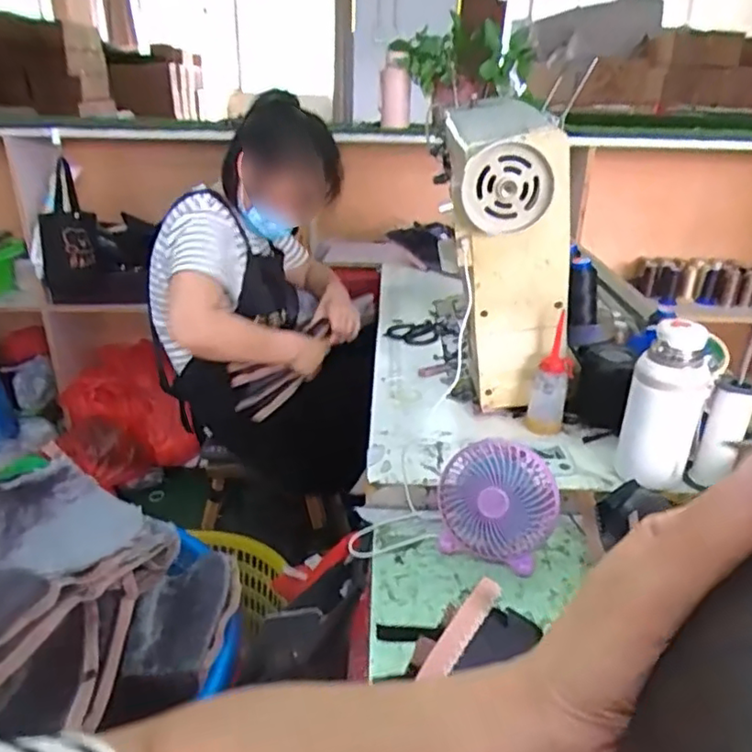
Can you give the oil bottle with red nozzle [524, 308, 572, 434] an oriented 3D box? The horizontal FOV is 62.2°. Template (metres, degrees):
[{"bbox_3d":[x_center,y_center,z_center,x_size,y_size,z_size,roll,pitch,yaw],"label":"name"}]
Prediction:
[{"bbox_3d":[0.261,0.003,0.927,0.057,0.158,0.059,8,26,14],"label":"oil bottle with red nozzle"}]

